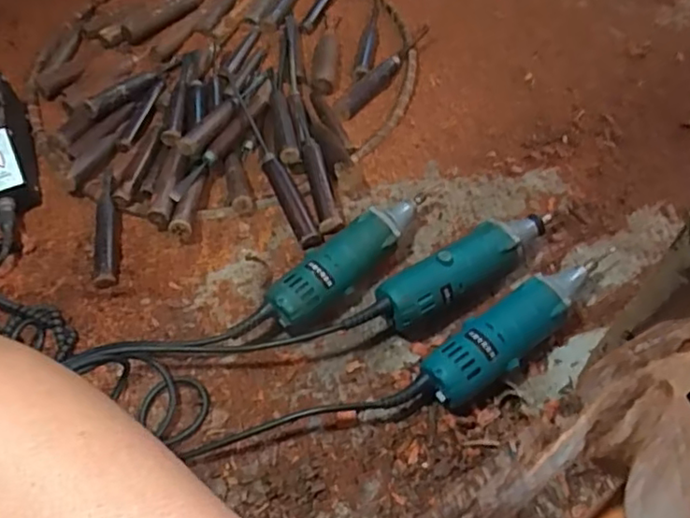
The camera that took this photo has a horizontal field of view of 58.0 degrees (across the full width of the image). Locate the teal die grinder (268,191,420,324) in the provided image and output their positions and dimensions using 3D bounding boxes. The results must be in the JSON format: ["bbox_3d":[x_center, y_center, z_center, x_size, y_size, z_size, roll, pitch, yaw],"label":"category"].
[{"bbox_3d":[0.009,0.000,0.635,0.199,0.057,0.052,-38,60,-18],"label":"teal die grinder"}]

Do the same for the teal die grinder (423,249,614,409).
[{"bbox_3d":[0.166,0.060,0.585,0.221,0.051,0.054,-34,60,-18],"label":"teal die grinder"}]

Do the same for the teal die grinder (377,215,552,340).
[{"bbox_3d":[0.127,0.006,0.627,0.210,0.060,0.053,-32,59,-17],"label":"teal die grinder"}]

